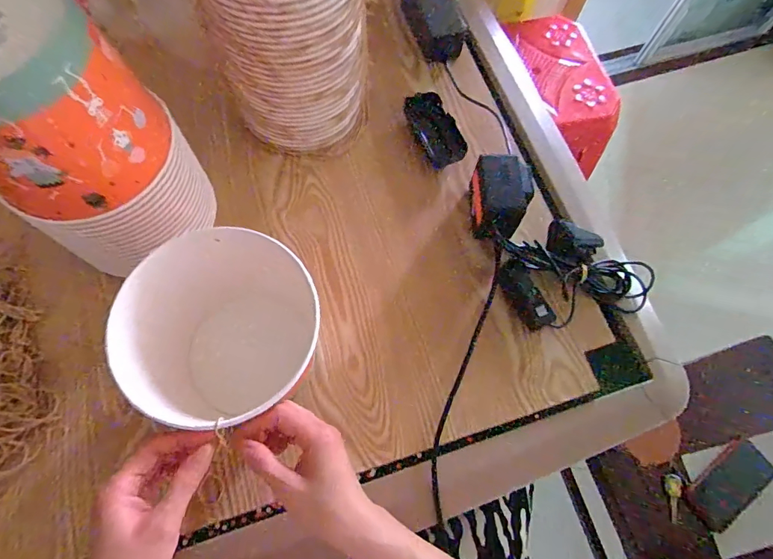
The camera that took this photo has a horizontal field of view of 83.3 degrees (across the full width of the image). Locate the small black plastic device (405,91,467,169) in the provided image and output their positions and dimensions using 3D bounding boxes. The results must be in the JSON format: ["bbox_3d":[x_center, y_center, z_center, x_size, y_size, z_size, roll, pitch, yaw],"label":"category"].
[{"bbox_3d":[0.063,-0.199,0.573,0.050,0.023,0.106,-20,71,-10],"label":"small black plastic device"}]

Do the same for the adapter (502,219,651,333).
[{"bbox_3d":[0.222,-0.011,0.498,0.176,0.039,0.107,-11,70,-7],"label":"adapter"}]

